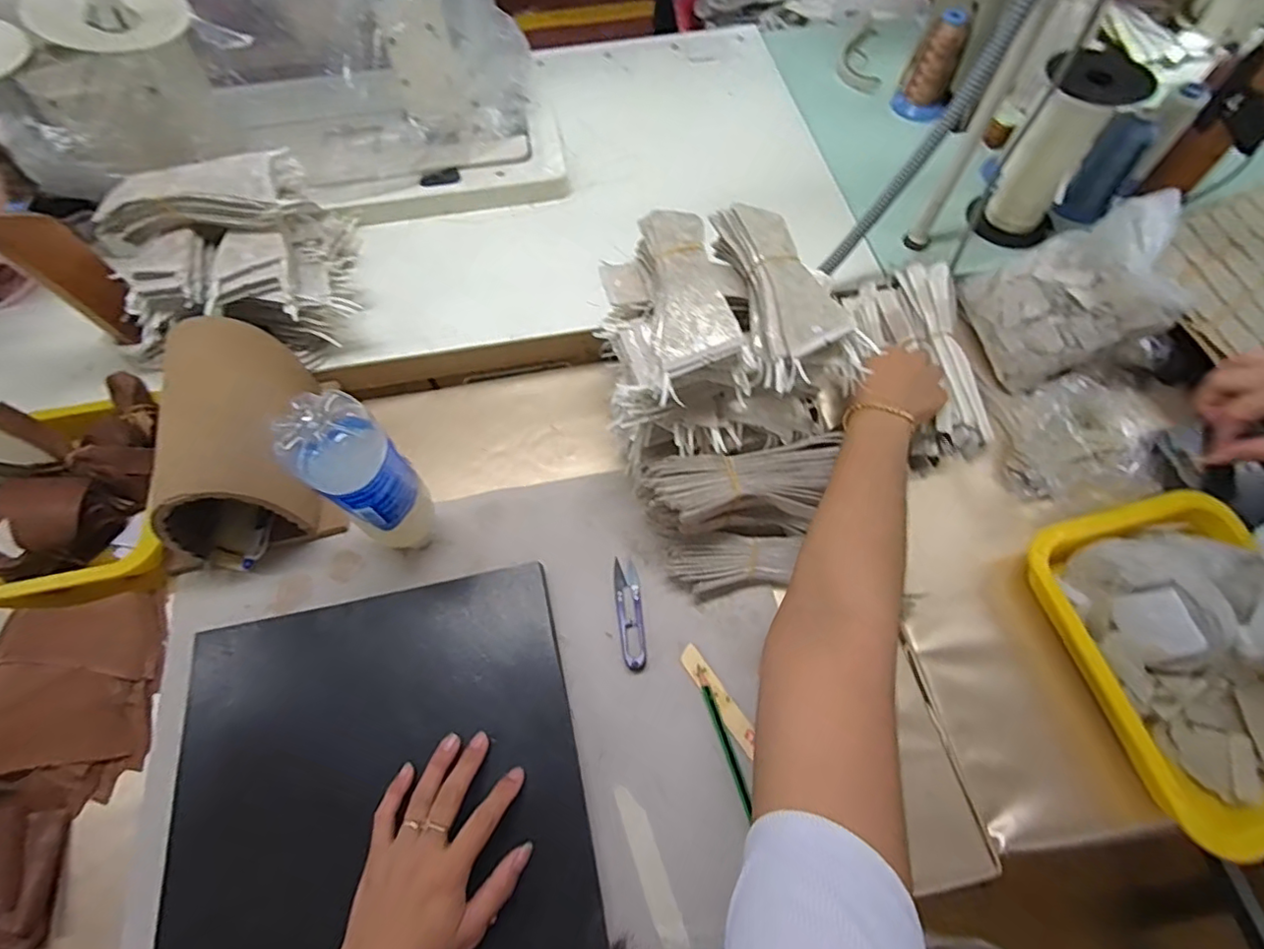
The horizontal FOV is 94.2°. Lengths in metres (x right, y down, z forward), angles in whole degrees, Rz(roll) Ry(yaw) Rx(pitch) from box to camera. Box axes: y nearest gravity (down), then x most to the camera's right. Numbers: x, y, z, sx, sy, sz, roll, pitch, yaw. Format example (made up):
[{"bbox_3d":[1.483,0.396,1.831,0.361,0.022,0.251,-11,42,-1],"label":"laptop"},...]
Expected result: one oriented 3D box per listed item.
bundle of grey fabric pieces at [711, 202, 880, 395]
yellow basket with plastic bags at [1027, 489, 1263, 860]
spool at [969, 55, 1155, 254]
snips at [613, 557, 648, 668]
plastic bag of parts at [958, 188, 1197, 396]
[{"bbox_3d":[0.122,-0.151,0.484,0.079,0.034,0.186,-14,64,-6],"label":"bundle of grey fabric pieces"},{"bbox_3d":[0.462,0.130,0.447,0.183,0.111,0.255,-13,64,-6],"label":"yellow basket with plastic bags"},{"bbox_3d":[0.452,-0.349,0.633,0.089,0.162,0.106,29,68,14],"label":"spool"},{"bbox_3d":[-0.002,0.124,0.526,0.021,0.004,0.099,-6,64,-2],"label":"snips"},{"bbox_3d":[0.438,-0.183,0.582,0.136,0.124,0.135,-10,64,-4],"label":"plastic bag of parts"}]

